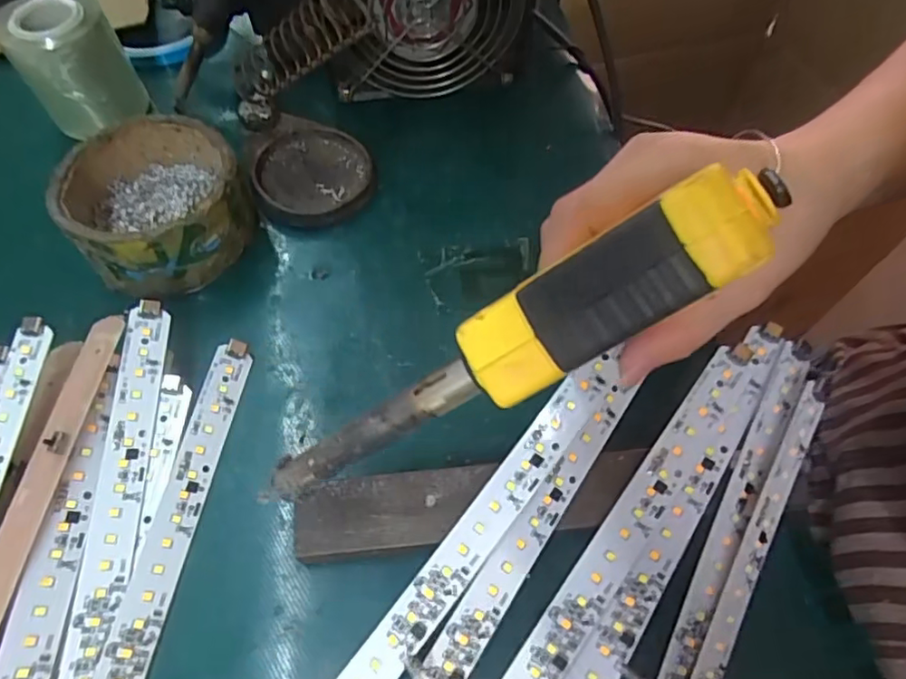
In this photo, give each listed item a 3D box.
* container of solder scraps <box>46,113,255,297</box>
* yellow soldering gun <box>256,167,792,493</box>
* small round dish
[{"bbox_3d":[-0.153,-0.069,0.303,0.083,0.045,0.080,0,60,-1],"label":"container of solder scraps"},{"bbox_3d":[0.015,0.007,0.176,0.172,0.032,0.029,-32,60,21],"label":"yellow soldering gun"},{"bbox_3d":[-0.079,-0.094,0.333,0.066,0.017,0.065,0,60,-1],"label":"small round dish"}]

